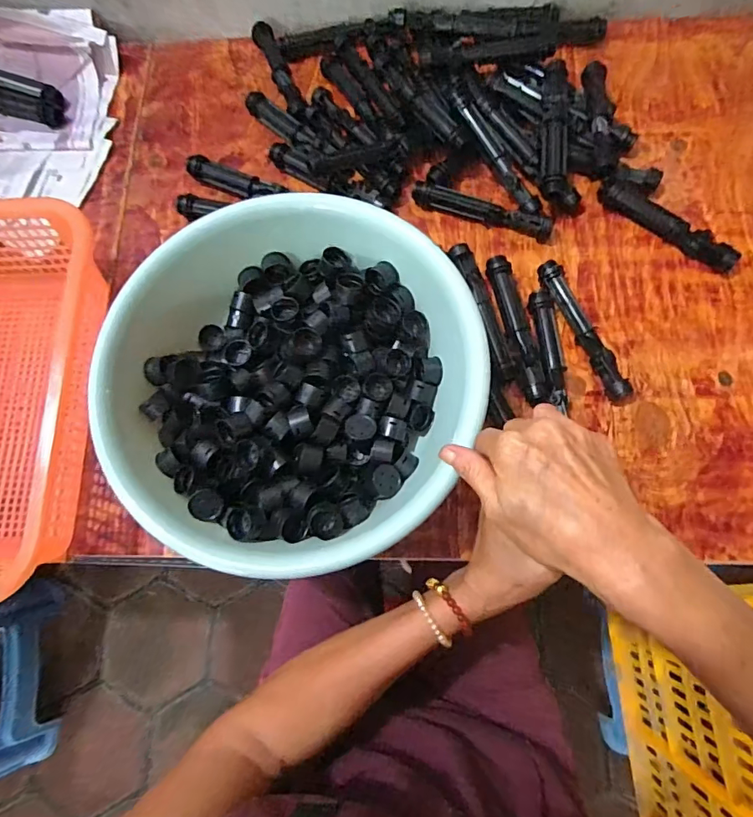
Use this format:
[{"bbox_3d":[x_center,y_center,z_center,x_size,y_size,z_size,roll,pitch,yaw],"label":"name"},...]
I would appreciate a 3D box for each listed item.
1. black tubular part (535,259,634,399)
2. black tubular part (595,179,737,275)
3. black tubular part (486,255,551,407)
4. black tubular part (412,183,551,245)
[{"bbox_3d":[0.195,-0.074,0.451,0.029,0.022,0.145,-24,76,-4],"label":"black tubular part"},{"bbox_3d":[0.287,-0.182,0.477,0.142,0.027,0.024,39,80,11],"label":"black tubular part"},{"bbox_3d":[0.132,-0.075,0.456,0.023,0.026,0.149,-10,75,-1],"label":"black tubular part"},{"bbox_3d":[0.106,-0.200,0.487,0.143,0.021,0.019,19,77,7],"label":"black tubular part"}]

